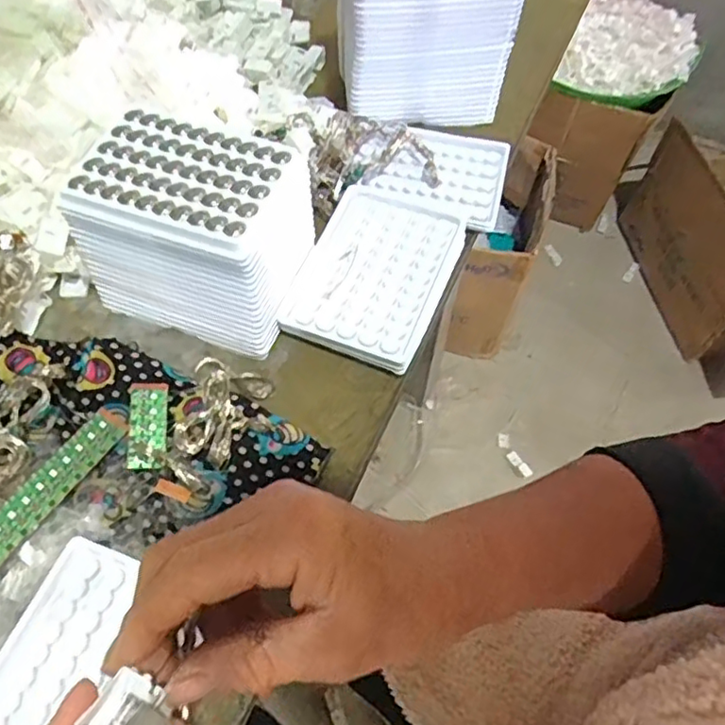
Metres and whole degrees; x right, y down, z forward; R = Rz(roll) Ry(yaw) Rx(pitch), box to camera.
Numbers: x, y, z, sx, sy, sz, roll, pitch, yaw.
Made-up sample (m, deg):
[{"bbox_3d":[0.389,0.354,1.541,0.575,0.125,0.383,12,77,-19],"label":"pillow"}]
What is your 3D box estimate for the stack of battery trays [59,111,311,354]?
[{"bbox_3d":[-0.112,-0.087,0.417,0.133,0.096,0.100,15,61,7],"label":"stack of battery trays"}]

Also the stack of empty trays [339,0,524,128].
[{"bbox_3d":[0.050,-0.292,0.505,0.139,0.149,0.098,-3,60,-4],"label":"stack of empty trays"}]

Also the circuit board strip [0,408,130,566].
[{"bbox_3d":[-0.183,0.076,0.351,0.023,0.005,0.125,35,52,1],"label":"circuit board strip"}]

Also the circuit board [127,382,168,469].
[{"bbox_3d":[-0.133,0.038,0.385,0.021,0.004,0.055,-4,68,-6],"label":"circuit board"}]

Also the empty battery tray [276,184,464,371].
[{"bbox_3d":[0.010,-0.064,0.449,0.097,0.023,0.132,20,61,9],"label":"empty battery tray"}]

